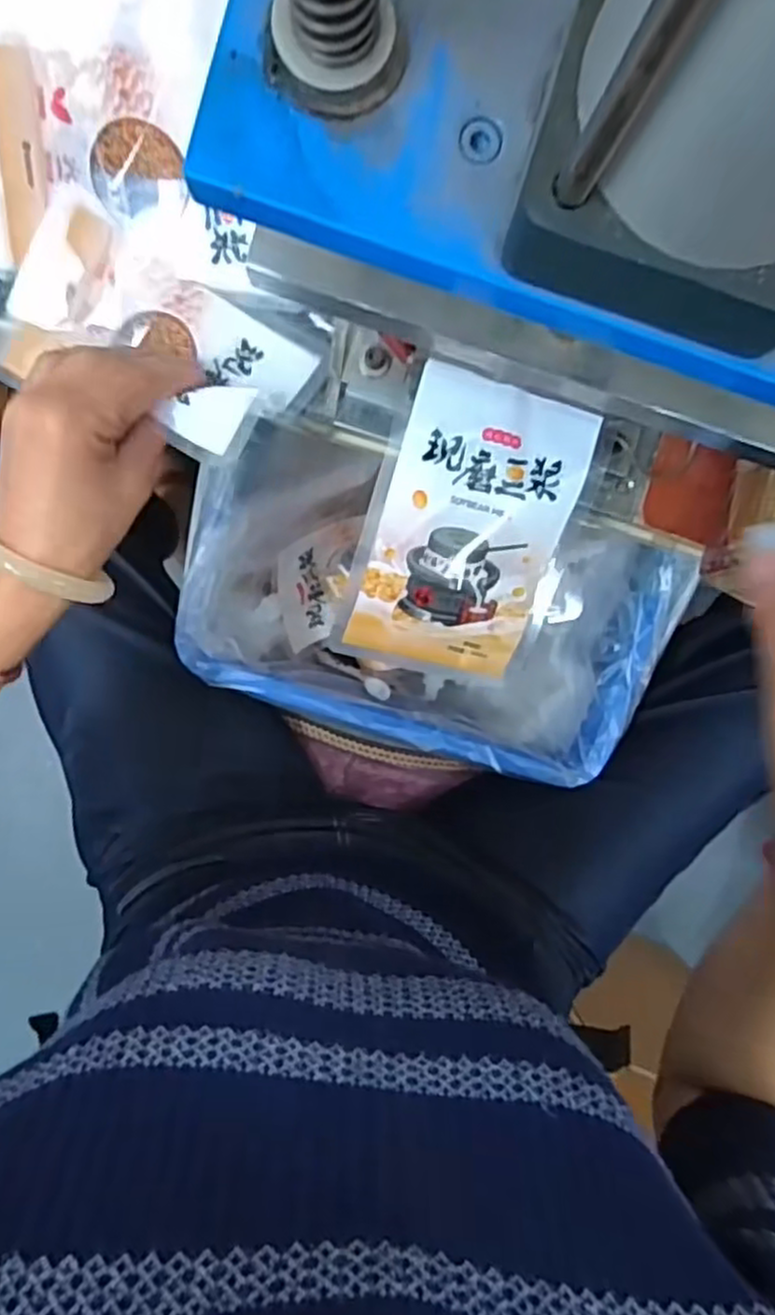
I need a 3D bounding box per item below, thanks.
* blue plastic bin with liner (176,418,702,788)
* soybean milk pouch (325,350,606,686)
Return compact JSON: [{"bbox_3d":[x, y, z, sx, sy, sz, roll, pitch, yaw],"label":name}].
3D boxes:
[{"bbox_3d":[0.027,-0.041,0.639,0.384,0.128,0.216,17,94,-5],"label":"blue plastic bin with liner"},{"bbox_3d":[0.041,-0.063,0.386,0.099,0.015,0.149,15,109,-11],"label":"soybean milk pouch"}]

